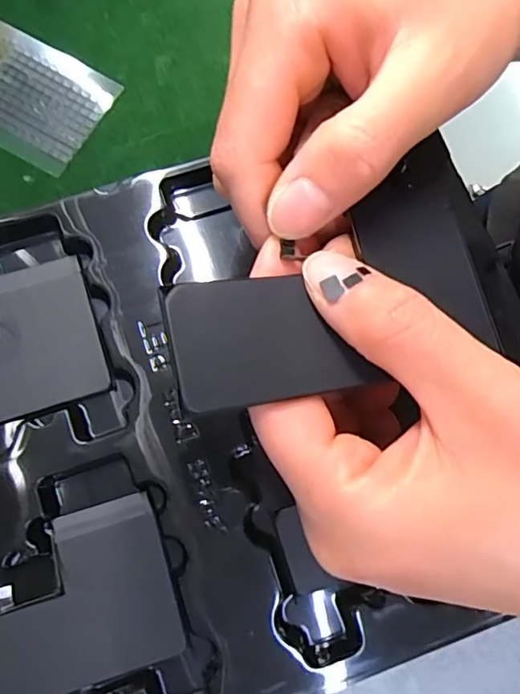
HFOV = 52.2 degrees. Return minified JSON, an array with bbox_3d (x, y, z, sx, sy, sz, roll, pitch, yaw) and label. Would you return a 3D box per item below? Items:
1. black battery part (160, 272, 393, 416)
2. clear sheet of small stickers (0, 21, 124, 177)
[{"bbox_3d":[0.003,-0.003,0.133,0.050,0.004,0.032,-8,80,-21],"label":"black battery part"},{"bbox_3d":[-0.132,-0.134,0.267,0.105,0.006,0.058,28,77,4],"label":"clear sheet of small stickers"}]

